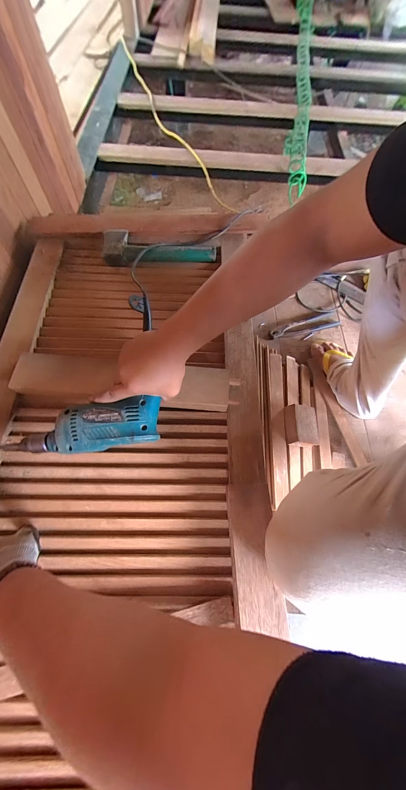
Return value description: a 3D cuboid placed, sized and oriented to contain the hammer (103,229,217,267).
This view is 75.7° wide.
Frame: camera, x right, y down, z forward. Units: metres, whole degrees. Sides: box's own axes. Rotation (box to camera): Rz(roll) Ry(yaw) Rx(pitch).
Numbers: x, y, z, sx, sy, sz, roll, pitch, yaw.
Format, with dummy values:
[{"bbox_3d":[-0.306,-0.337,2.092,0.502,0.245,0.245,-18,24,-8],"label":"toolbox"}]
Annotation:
[{"bbox_3d":[-0.101,-0.341,0.616,0.260,0.035,0.087,3,67,-2],"label":"hammer"}]

